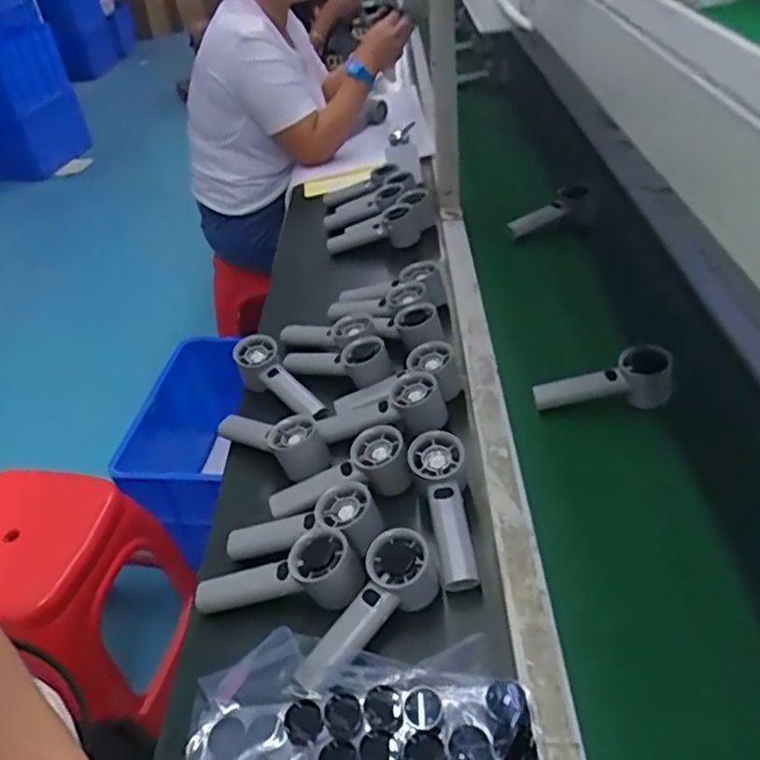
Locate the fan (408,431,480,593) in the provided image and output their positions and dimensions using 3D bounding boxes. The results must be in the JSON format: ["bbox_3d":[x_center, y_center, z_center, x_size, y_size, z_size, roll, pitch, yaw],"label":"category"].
[{"bbox_3d":[0.068,0.135,0.669,0.072,0.063,0.165,-4,56,-5],"label":"fan"}]

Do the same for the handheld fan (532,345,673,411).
[{"bbox_3d":[0.271,0.006,0.801,0.156,0.068,0.048,-14,35,20],"label":"handheld fan"}]

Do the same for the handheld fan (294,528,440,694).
[{"bbox_3d":[-0.013,0.210,0.590,0.058,0.058,0.154,28,60,30],"label":"handheld fan"}]

